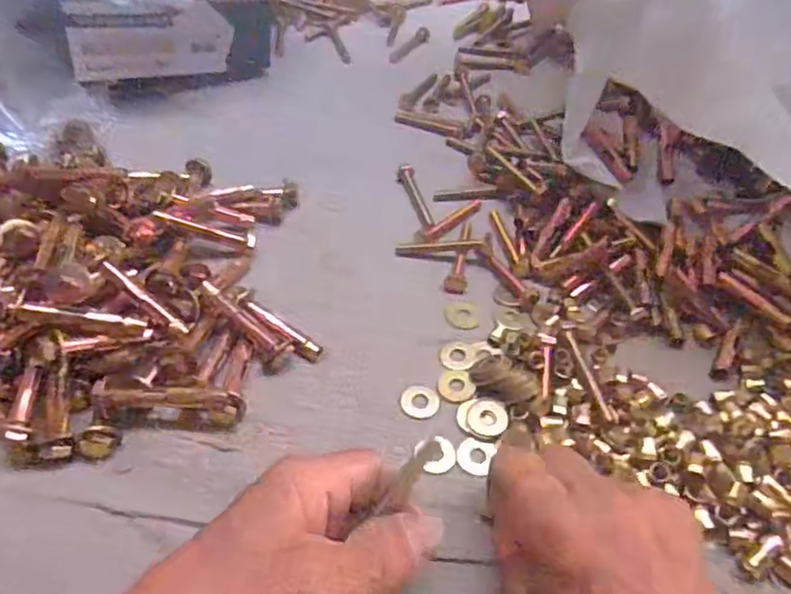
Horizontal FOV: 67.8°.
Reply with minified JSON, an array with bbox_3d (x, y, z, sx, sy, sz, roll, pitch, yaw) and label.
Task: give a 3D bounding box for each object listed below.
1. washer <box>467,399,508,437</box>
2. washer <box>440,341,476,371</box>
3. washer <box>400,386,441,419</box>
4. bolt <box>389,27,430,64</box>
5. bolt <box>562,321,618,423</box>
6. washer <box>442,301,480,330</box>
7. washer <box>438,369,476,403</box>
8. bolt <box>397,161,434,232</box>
[{"bbox_3d":[0.048,0.063,0.307,0.020,0.004,0.021,3,47,3],"label":"washer"},{"bbox_3d":[0.036,0.033,0.339,0.020,0.004,0.020,0,47,0],"label":"washer"},{"bbox_3d":[0.013,0.055,0.316,0.021,0.004,0.020,0,47,0],"label":"washer"},{"bbox_3d":[0.013,-0.252,0.587,0.016,0.011,0.060,29,56,23],"label":"bolt"},{"bbox_3d":[0.104,0.039,0.318,0.007,0.009,0.062,-10,50,-7],"label":"bolt"},{"bbox_3d":[0.041,0.011,0.365,0.021,0.005,0.018,2,47,2],"label":"washer"},{"bbox_3d":[0.033,0.048,0.324,0.019,0.004,0.021,-13,49,-12],"label":"washer"},{"bbox_3d":[0.014,-0.075,0.429,0.012,0.008,0.063,-11,48,-10],"label":"bolt"}]

